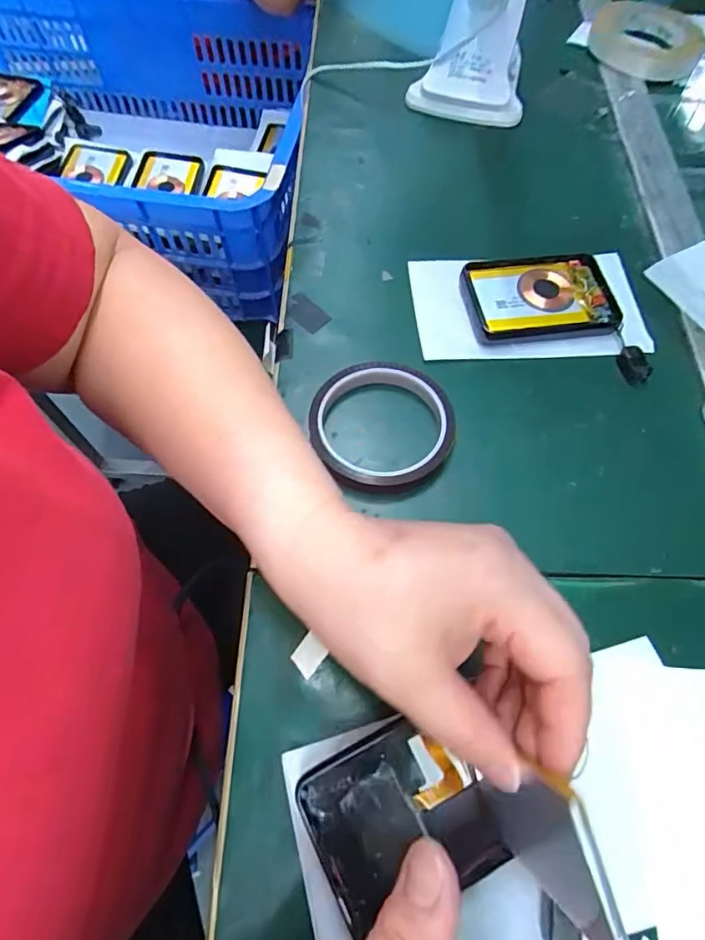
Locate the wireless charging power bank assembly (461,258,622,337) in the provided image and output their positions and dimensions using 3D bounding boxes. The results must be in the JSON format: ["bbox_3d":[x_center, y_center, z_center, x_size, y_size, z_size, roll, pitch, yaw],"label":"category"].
[{"bbox_3d":[0.141,-0.130,0.385,0.103,0.013,0.069,-5,64,-2],"label":"wireless charging power bank assembly"}]

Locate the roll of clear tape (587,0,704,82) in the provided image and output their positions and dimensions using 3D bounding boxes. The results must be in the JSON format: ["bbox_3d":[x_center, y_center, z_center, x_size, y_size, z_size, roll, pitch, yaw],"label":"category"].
[{"bbox_3d":[0.304,-0.442,0.531,0.105,0.025,0.109,0,64,0],"label":"roll of clear tape"}]

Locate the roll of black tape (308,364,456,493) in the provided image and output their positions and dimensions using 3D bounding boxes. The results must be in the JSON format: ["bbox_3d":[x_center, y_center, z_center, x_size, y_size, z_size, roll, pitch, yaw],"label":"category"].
[{"bbox_3d":[0.019,-0.028,0.336,0.093,0.015,0.089,0,64,0],"label":"roll of black tape"}]

